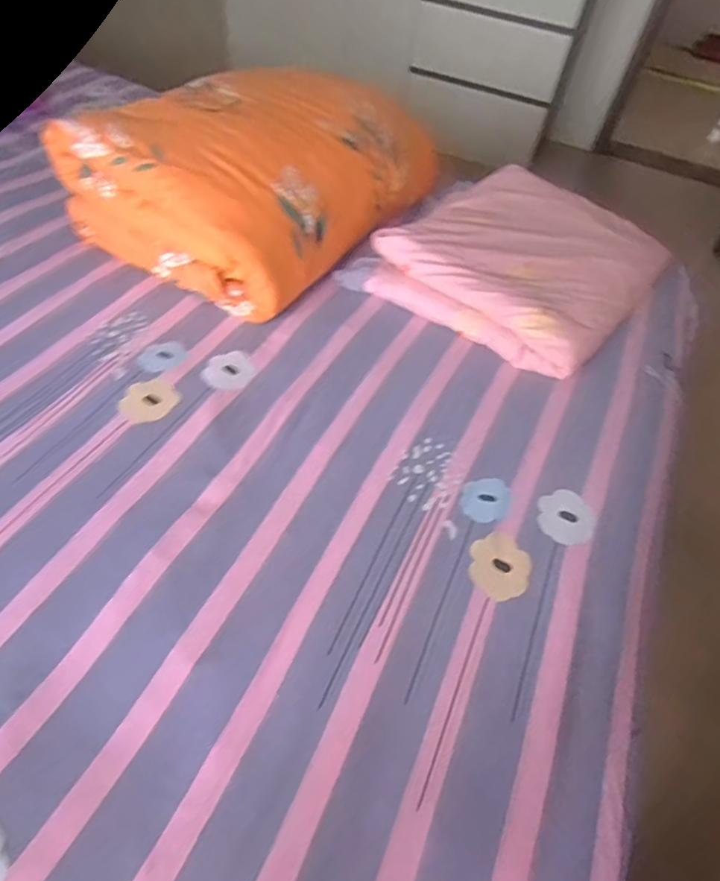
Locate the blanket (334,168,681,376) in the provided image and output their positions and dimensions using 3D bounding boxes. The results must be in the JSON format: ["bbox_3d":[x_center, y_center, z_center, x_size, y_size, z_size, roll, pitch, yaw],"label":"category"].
[{"bbox_3d":[0.332,-0.387,1.085,0.510,0.091,0.547,29,53,16],"label":"blanket"}]

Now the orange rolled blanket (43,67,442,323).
[{"bbox_3d":[-0.168,-0.558,1.085,0.467,0.230,0.649,34,55,19],"label":"orange rolled blanket"}]

